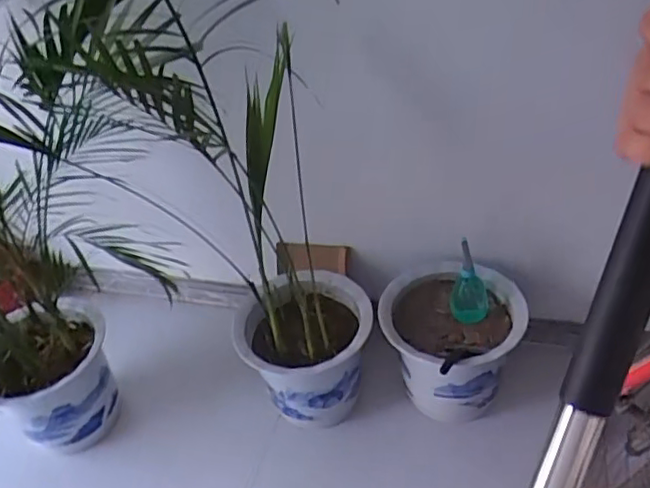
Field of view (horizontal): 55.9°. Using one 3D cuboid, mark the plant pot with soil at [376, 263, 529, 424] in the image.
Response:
[{"bbox_3d":[0.315,0.249,1.549,0.308,0.364,0.331,-4,39,3],"label":"plant pot with soil"}]

